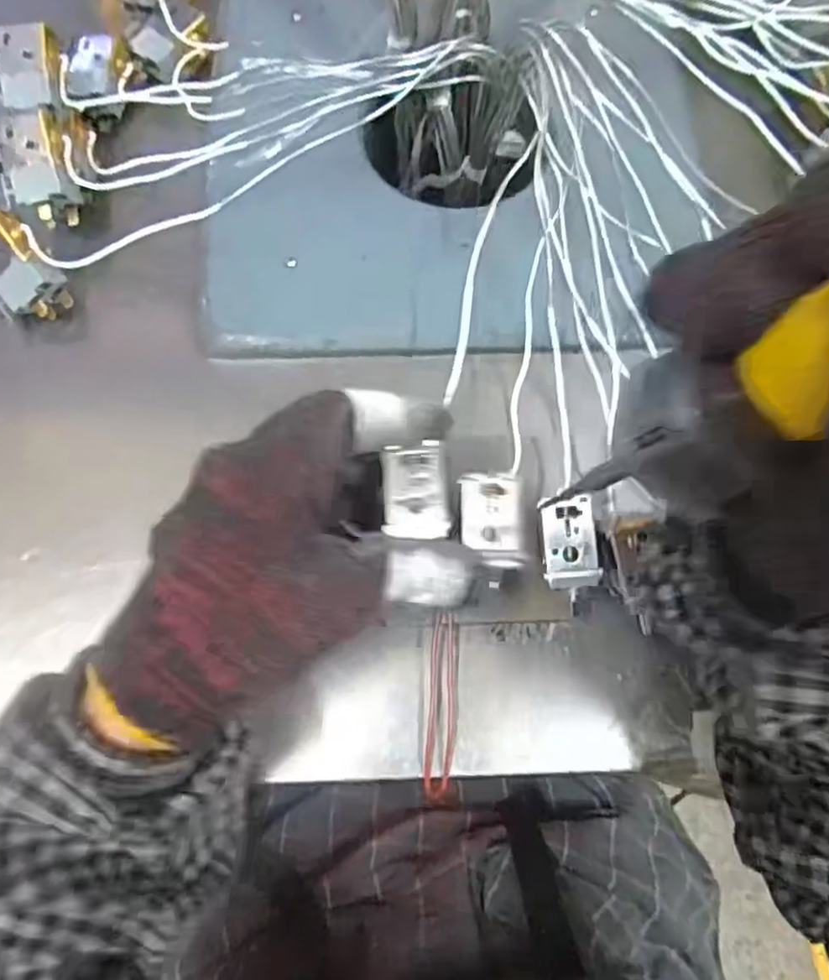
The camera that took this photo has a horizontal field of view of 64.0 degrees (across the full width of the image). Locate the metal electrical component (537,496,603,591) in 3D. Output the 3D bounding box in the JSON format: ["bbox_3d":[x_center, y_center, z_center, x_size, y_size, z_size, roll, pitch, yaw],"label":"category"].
[{"bbox_3d":[0.067,0.023,0.285,0.022,0.015,0.038,-8,81,17],"label":"metal electrical component"}]

